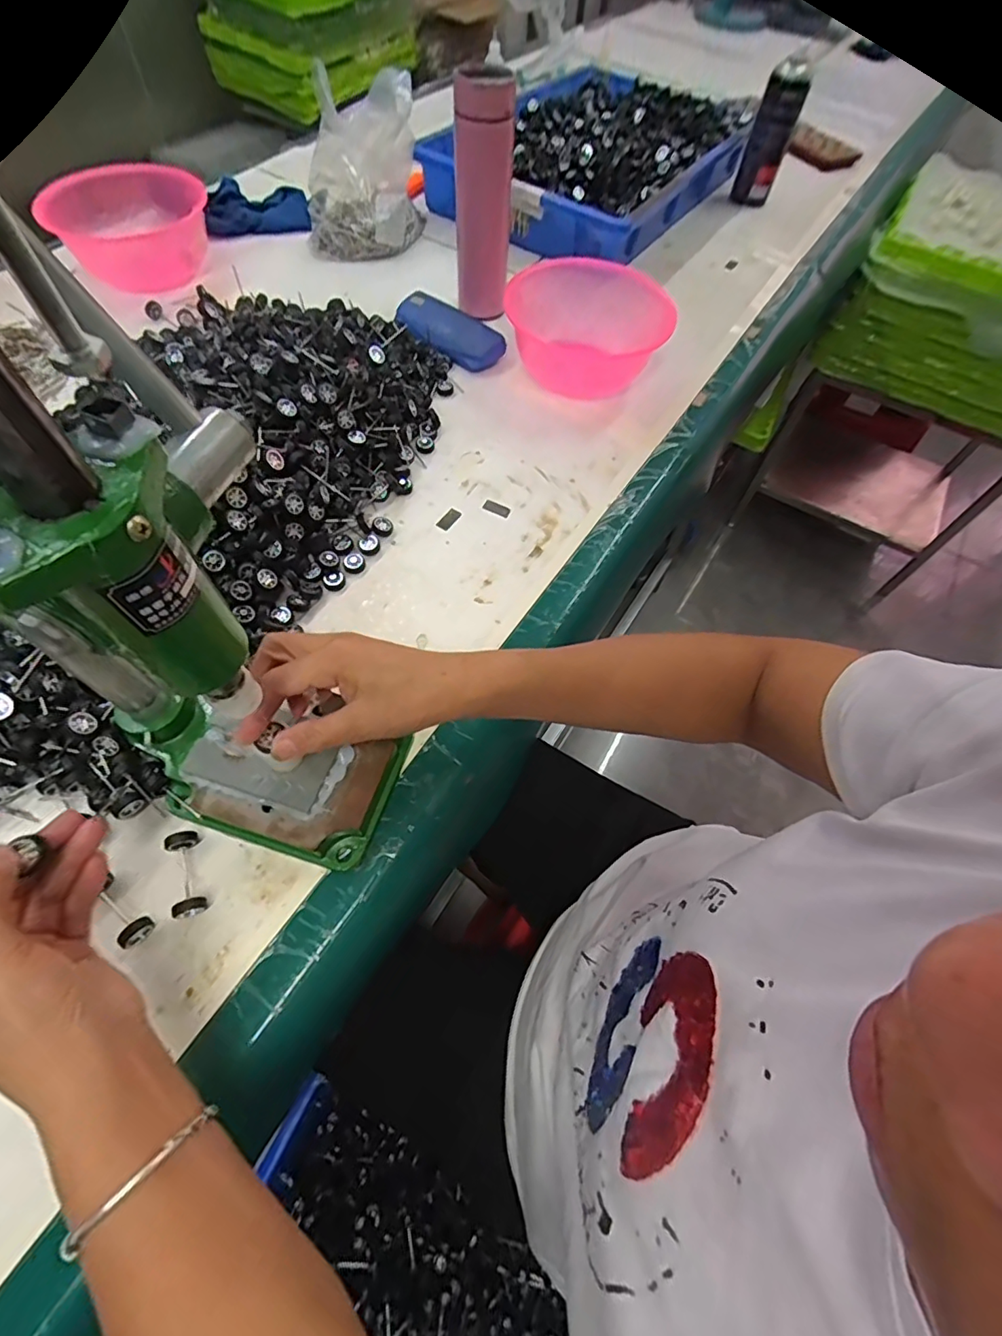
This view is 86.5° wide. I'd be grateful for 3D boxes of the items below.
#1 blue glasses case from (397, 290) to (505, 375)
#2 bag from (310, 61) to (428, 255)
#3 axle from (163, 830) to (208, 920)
[{"bbox_3d":[-0.069,-0.420,0.669,0.155,0.029,0.068,36,64,15],"label":"blue glasses case"},{"bbox_3d":[-0.203,-0.721,0.764,0.168,0.145,0.210,-8,62,-9],"label":"bag"},{"bbox_3d":[-0.213,0.136,0.360,0.017,0.017,0.060,-17,64,-14],"label":"axle"}]

